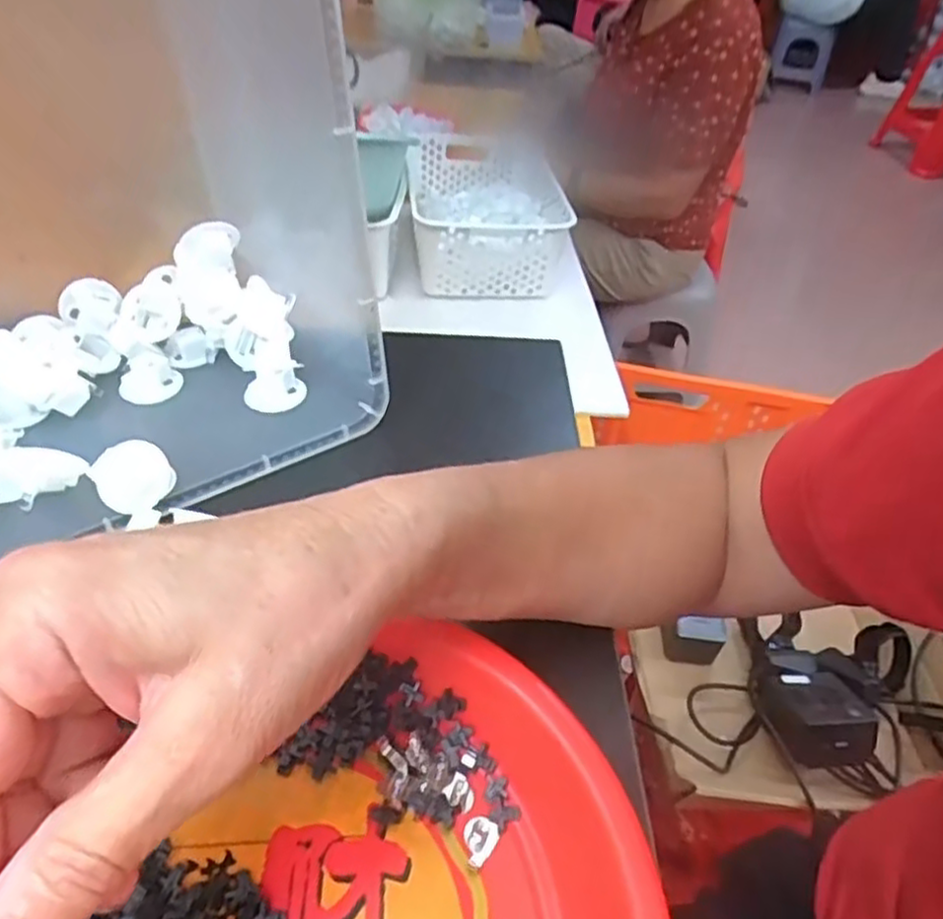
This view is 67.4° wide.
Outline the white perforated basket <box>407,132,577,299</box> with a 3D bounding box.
[{"bbox_3d":[0.013,-0.388,1.065,0.214,0.101,0.369,1,44,-6],"label":"white perforated basket"}]

